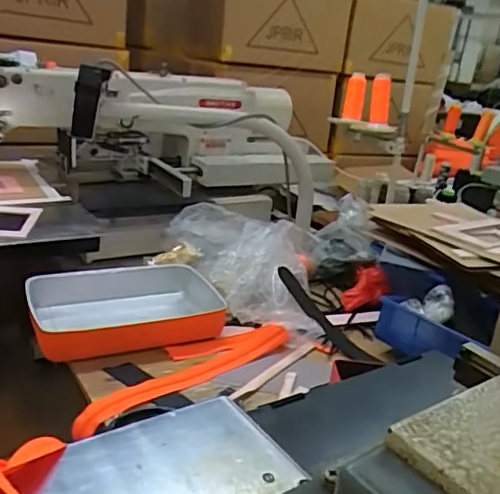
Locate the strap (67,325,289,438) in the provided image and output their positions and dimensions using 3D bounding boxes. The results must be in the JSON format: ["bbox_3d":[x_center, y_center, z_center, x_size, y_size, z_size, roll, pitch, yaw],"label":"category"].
[{"bbox_3d":[-0.090,0.160,0.744,0.328,0.020,0.082,-12,27,-41],"label":"strap"}]

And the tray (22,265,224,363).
[{"bbox_3d":[-0.183,0.095,0.846,0.290,0.058,0.192,-5,24,-30],"label":"tray"}]

